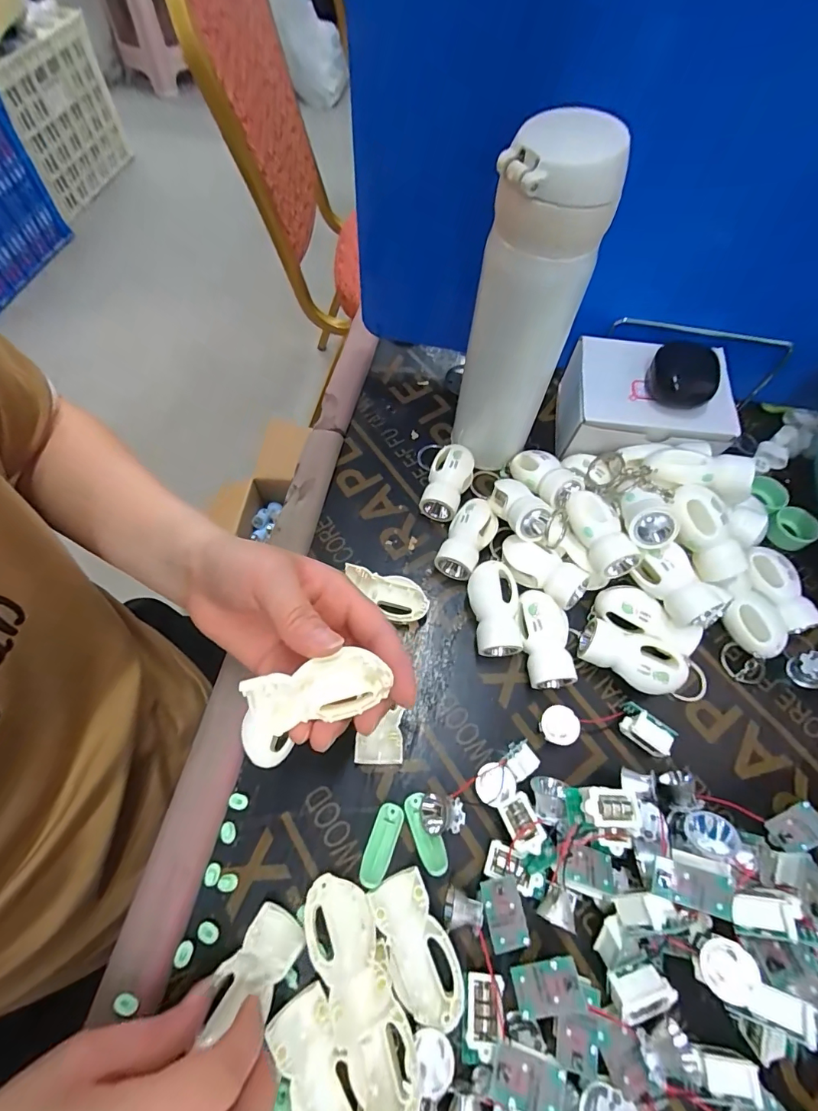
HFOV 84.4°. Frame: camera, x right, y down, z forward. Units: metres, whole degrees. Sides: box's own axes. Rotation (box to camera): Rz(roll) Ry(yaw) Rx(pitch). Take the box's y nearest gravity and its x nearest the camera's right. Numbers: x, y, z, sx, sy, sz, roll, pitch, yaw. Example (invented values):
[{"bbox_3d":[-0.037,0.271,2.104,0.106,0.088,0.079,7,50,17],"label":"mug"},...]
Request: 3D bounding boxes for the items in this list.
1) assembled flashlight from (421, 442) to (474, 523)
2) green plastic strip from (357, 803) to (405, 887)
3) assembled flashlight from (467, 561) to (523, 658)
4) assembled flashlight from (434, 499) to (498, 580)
[{"bbox_3d":[0.031,-0.060,0.365,0.033,0.029,0.061,22,78,10],"label":"assembled flashlight"},{"bbox_3d":[-0.016,0.166,0.258,0.015,0.004,0.042,19,50,9],"label":"green plastic strip"},{"bbox_3d":[0.061,0.038,0.322,0.035,0.027,0.063,-5,62,-4],"label":"assembled flashlight"},{"bbox_3d":[0.044,-0.013,0.347,0.033,0.027,0.060,27,65,12],"label":"assembled flashlight"}]

